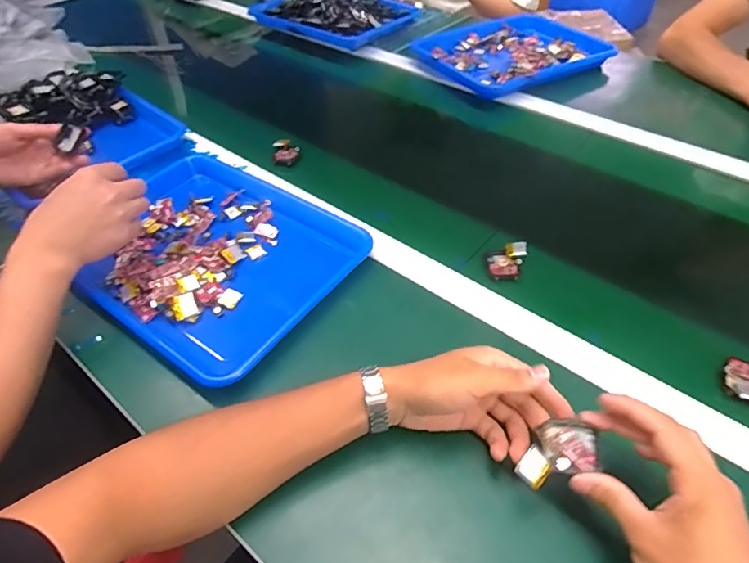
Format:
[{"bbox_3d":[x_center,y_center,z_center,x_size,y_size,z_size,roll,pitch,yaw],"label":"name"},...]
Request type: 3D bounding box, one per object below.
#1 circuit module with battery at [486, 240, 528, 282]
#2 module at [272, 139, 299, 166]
[{"bbox_3d":[0.151,-0.027,0.550,0.041,0.015,0.056,20,52,19],"label":"circuit module with battery"},{"bbox_3d":[-0.133,-0.193,0.713,0.036,0.019,0.052,-5,48,-2],"label":"module"}]

